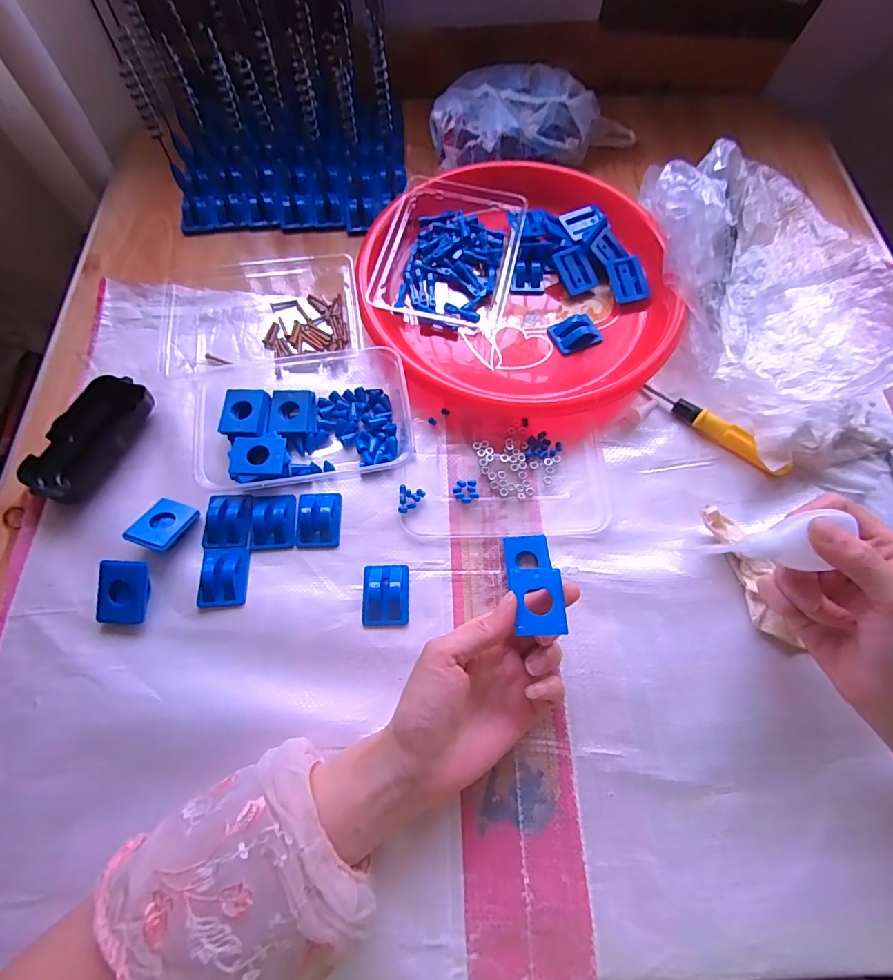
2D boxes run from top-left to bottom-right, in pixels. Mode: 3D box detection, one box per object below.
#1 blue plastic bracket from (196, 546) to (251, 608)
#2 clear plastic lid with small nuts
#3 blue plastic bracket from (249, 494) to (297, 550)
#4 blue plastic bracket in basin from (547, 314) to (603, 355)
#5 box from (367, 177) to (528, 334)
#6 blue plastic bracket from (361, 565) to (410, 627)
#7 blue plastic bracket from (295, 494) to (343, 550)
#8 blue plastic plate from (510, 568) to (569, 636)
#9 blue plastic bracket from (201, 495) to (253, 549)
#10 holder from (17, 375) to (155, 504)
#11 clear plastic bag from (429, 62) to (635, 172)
[{"bbox_3d":[-0.168,0.064,0.345,0.034,0.013,0.043,-6,67,-3],"label":"blue plastic bracket"},{"bbox_3d":[0.048,-0.012,0.383,0.164,0.008,0.102,-2,67,-1],"label":"clear plastic lid with small nuts"},{"bbox_3d":[-0.137,0.023,0.364,0.035,0.012,0.044,-4,67,-2],"label":"blue plastic bracket"},{"bbox_3d":[0.121,-0.147,0.432,0.043,0.016,0.030,-22,69,-9],"label":"blue plastic bracket in basin"},{"bbox_3d":[0.005,-0.227,0.450,0.121,0.039,0.159,12,68,5],"label":"box"},{"bbox_3d":[-0.045,0.077,0.342,0.034,0.015,0.045,-2,67,-1],"label":"blue plastic bracket"},{"bbox_3d":[-0.102,0.022,0.366,0.033,0.015,0.045,-2,67,-1],"label":"blue plastic bracket"},{"bbox_3d":[0.057,0.068,0.285,0.031,0.006,0.039,0,67,0],"label":"blue plastic plate"},{"bbox_3d":[-0.171,0.022,0.360,0.037,0.010,0.045,-4,67,-2],"label":"blue plastic bracket"},{"bbox_3d":[-0.294,-0.043,0.381,0.049,0.025,0.108,22,69,9],"label":"holder"},{"bbox_3d":[0.096,-0.417,0.518,0.234,0.059,0.113,-15,68,-6],"label":"clear plastic bag"}]

